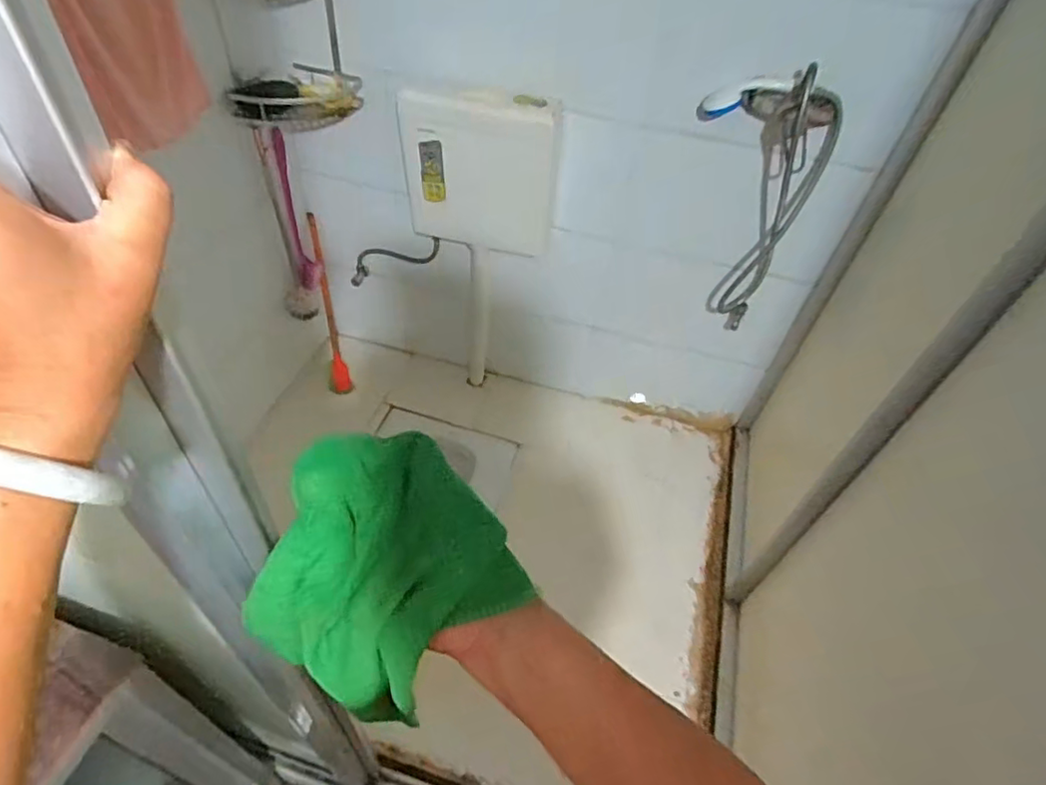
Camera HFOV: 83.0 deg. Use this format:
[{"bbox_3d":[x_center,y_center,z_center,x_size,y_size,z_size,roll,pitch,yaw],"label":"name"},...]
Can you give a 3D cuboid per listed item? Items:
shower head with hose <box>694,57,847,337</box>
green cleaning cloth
[{"bbox_3d":[0.506,-0.432,1.418,0.275,0.604,0.178,32,52,21],"label":"shower head with hose"},{"bbox_3d":[-0.087,0.133,0.392,0.129,0.179,0.136,35,53,23],"label":"green cleaning cloth"}]

